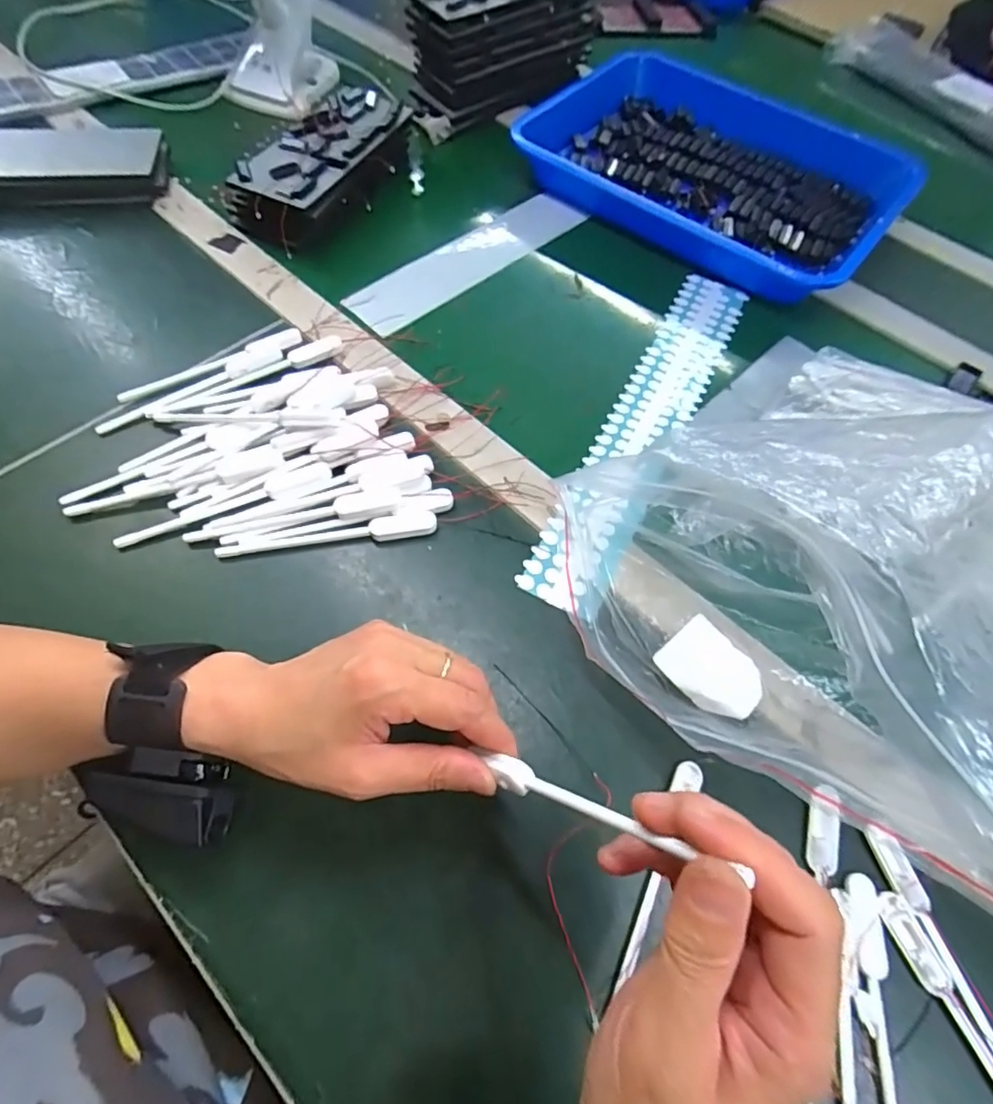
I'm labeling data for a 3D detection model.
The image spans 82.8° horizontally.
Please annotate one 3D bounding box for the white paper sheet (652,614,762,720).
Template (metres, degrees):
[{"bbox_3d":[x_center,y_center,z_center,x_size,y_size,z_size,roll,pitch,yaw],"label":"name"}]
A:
[{"bbox_3d":[0.131,0.073,0.343,0.045,0.009,0.059,-38,69,-21],"label":"white paper sheet"}]

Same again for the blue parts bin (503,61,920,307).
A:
[{"bbox_3d":[0.227,-0.405,0.603,0.368,0.056,0.264,36,65,15],"label":"blue parts bin"}]

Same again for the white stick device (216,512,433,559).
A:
[{"bbox_3d":[-0.114,-0.010,0.382,0.144,0.008,0.015,-9,62,-8],"label":"white stick device"}]

